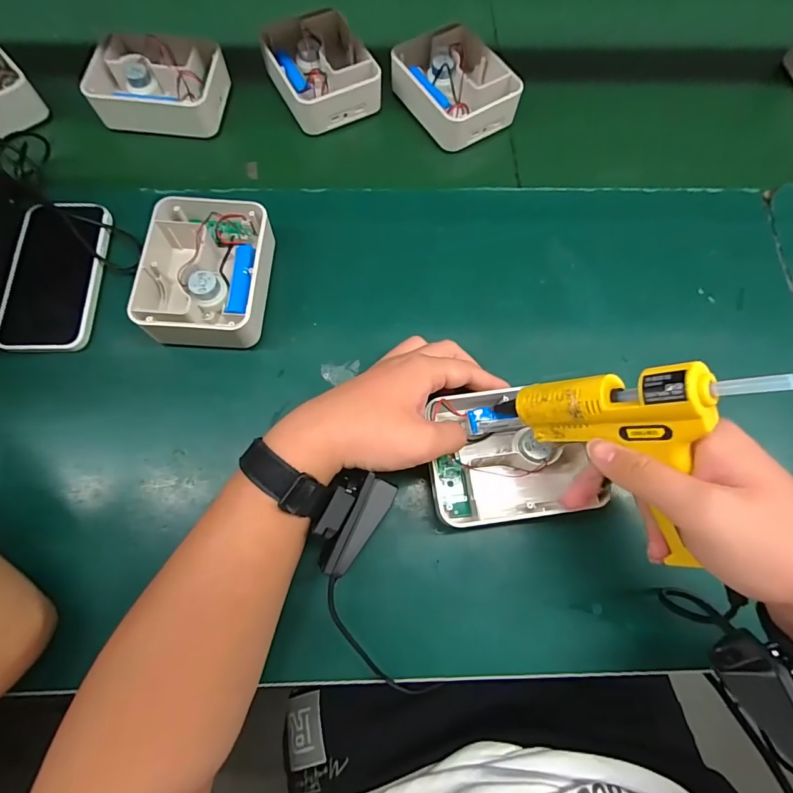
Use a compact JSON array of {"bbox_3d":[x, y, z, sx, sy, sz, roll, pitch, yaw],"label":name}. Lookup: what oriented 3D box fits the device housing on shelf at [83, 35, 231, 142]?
[{"bbox_3d":[-0.257,-0.339,0.468,0.127,0.048,0.104,5,72,-1],"label":"device housing on shelf"}]

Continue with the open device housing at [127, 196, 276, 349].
[{"bbox_3d":[-0.167,-0.109,0.383,0.103,0.049,0.139,2,72,-2],"label":"open device housing"}]

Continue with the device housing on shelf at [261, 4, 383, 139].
[{"bbox_3d":[-0.084,-0.363,0.480,0.106,0.040,0.126,-21,74,-9],"label":"device housing on shelf"}]

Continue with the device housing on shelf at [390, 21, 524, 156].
[{"bbox_3d":[0.065,-0.343,0.480,0.102,0.043,0.123,-28,75,-11],"label":"device housing on shelf"}]

